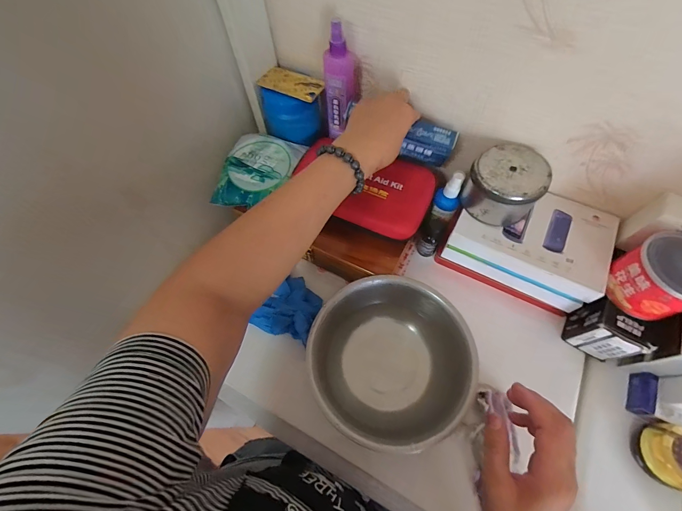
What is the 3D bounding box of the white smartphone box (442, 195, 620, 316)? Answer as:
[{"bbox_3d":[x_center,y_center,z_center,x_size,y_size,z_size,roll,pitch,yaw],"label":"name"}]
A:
[{"bbox_3d":[0.263,-0.021,0.457,0.196,0.061,0.137,22,66,13],"label":"white smartphone box"}]

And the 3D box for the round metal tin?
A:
[{"bbox_3d":[0.218,-0.094,0.428,0.094,0.068,0.089,35,69,18],"label":"round metal tin"}]

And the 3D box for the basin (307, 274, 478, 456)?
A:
[{"bbox_3d":[0.063,0.148,0.437,0.201,0.101,0.197,-1,63,2],"label":"basin"}]

